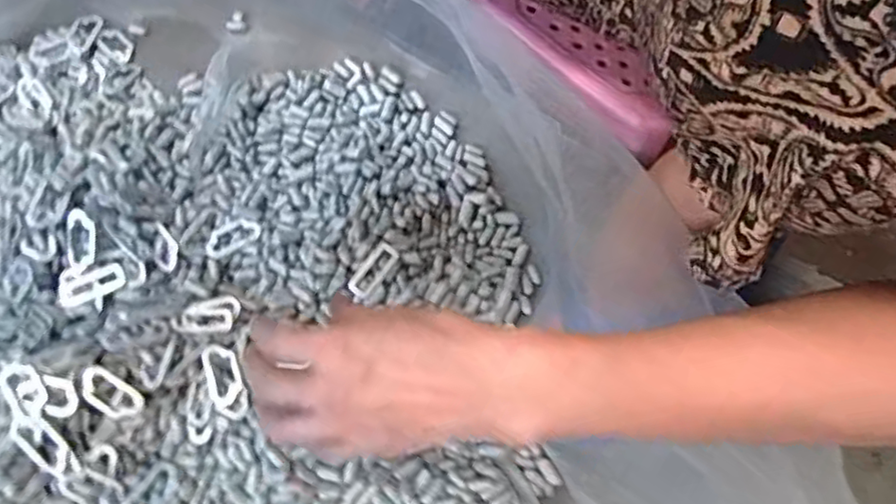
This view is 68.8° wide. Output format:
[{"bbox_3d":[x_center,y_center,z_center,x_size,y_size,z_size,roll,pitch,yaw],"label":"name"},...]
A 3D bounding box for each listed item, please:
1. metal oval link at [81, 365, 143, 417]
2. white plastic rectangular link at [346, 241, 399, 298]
[{"bbox_3d":[-0.211,0.088,0.409,0.040,0.004,0.021,43,62,-13],"label":"metal oval link"},{"bbox_3d":[-0.050,0.013,0.444,0.017,0.005,0.040,33,73,12],"label":"white plastic rectangular link"}]

